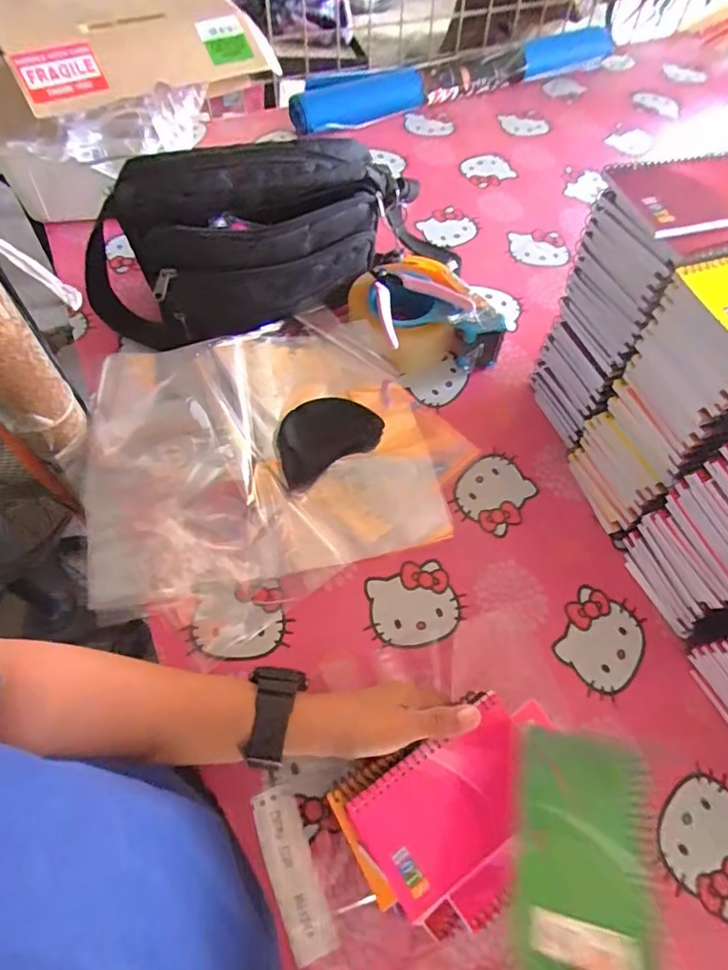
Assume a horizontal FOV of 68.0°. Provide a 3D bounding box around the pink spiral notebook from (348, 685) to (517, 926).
[{"bbox_3d":[0.063,0.219,0.373,0.128,0.005,0.082,-30,78,-17],"label":"pink spiral notebook"}]

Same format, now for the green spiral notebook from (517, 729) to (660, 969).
[{"bbox_3d":[0.131,0.218,0.319,0.076,0.010,0.130,13,50,4],"label":"green spiral notebook"}]

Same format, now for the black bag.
[{"bbox_3d":[-0.087,-0.239,0.561,0.398,0.176,0.096,-12,63,-10],"label":"black bag"}]

